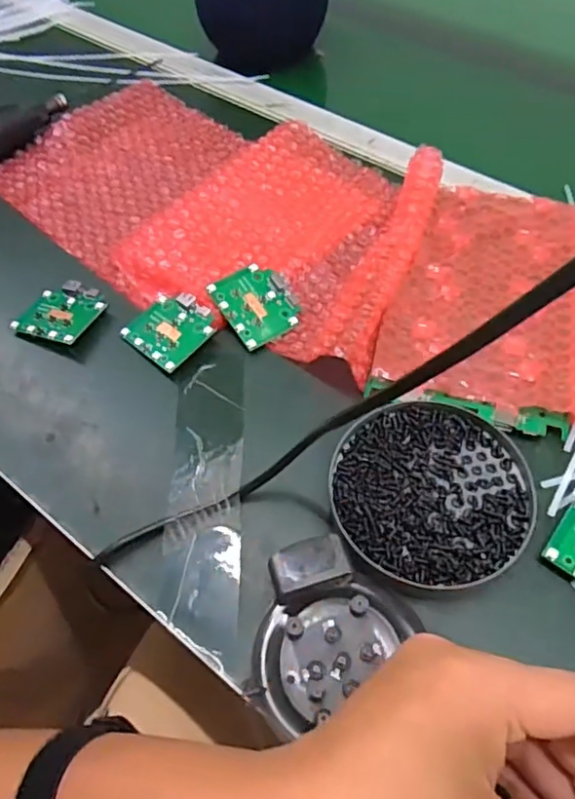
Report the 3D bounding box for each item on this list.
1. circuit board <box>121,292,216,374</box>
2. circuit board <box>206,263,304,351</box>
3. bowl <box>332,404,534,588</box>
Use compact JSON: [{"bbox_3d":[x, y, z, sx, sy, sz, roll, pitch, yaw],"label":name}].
[{"bbox_3d":[-0.083,-0.051,0.415,0.056,0.006,0.053,34,72,27],"label":"circuit board"},{"bbox_3d":[-0.022,-0.070,0.421,0.053,0.005,0.059,-32,76,-21],"label":"circuit board"},{"bbox_3d":[0.083,0.055,0.341,0.110,0.027,0.109,2,52,-2],"label":"bowl"}]

